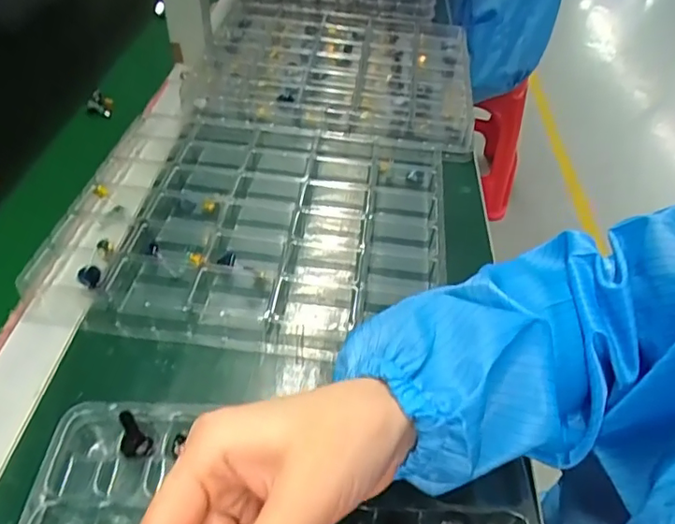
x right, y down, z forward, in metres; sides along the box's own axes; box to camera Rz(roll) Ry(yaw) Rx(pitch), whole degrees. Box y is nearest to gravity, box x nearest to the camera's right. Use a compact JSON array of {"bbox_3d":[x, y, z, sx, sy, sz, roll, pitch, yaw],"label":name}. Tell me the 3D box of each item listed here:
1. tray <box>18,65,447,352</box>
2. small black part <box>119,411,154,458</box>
[{"bbox_3d":[-0.057,-0.049,0.446,0.287,0.025,0.264,10,46,1],"label":"tray"},{"bbox_3d":[-0.113,0.095,0.296,0.016,0.028,0.005,-22,19,-24],"label":"small black part"}]

